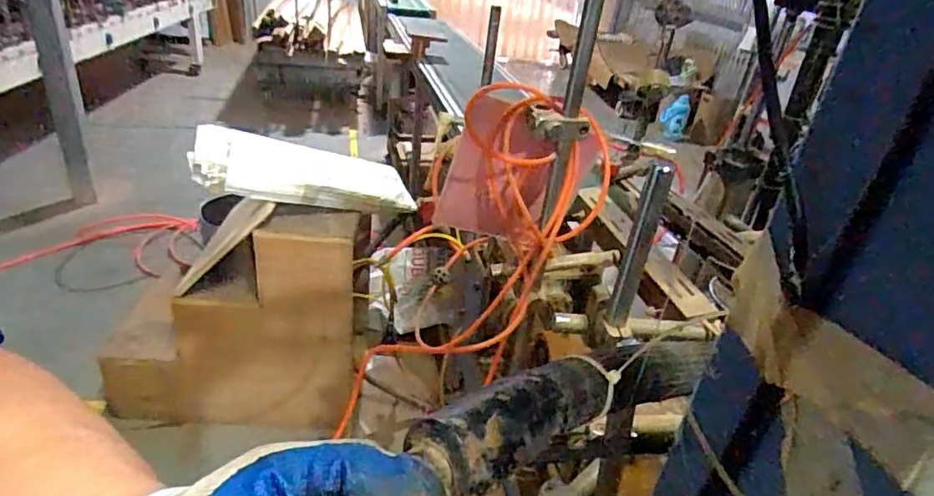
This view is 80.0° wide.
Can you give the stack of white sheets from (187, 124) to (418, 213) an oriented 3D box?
[{"bbox_3d":[-0.428,-0.195,1.490,0.558,0.113,0.189,7,26,-31],"label":"stack of white sheets"}]

